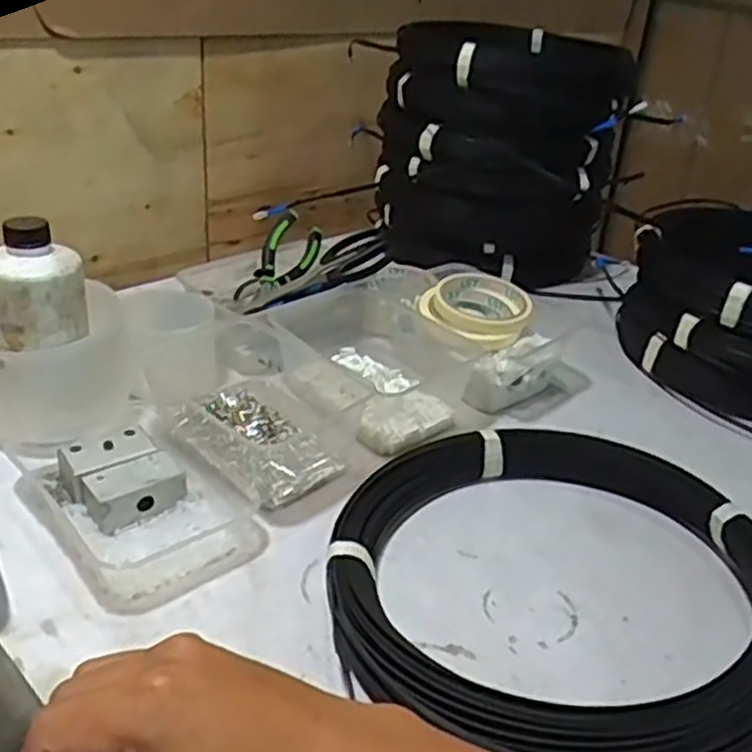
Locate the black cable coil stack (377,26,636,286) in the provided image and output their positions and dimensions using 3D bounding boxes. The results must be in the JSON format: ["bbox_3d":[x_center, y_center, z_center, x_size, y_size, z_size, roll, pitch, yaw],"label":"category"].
[{"bbox_3d":[0.146,-0.278,0.962,0.263,0.252,0.290,7,28,4],"label":"black cable coil stack"}]

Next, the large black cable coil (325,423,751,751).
[{"bbox_3d":[0.112,0.127,0.496,0.284,0.042,0.278,4,28,-2],"label":"large black cable coil"}]

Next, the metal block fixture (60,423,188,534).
[{"bbox_3d":[-0.180,0.072,0.559,0.062,0.035,0.071,-20,37,-39],"label":"metal block fixture"}]

